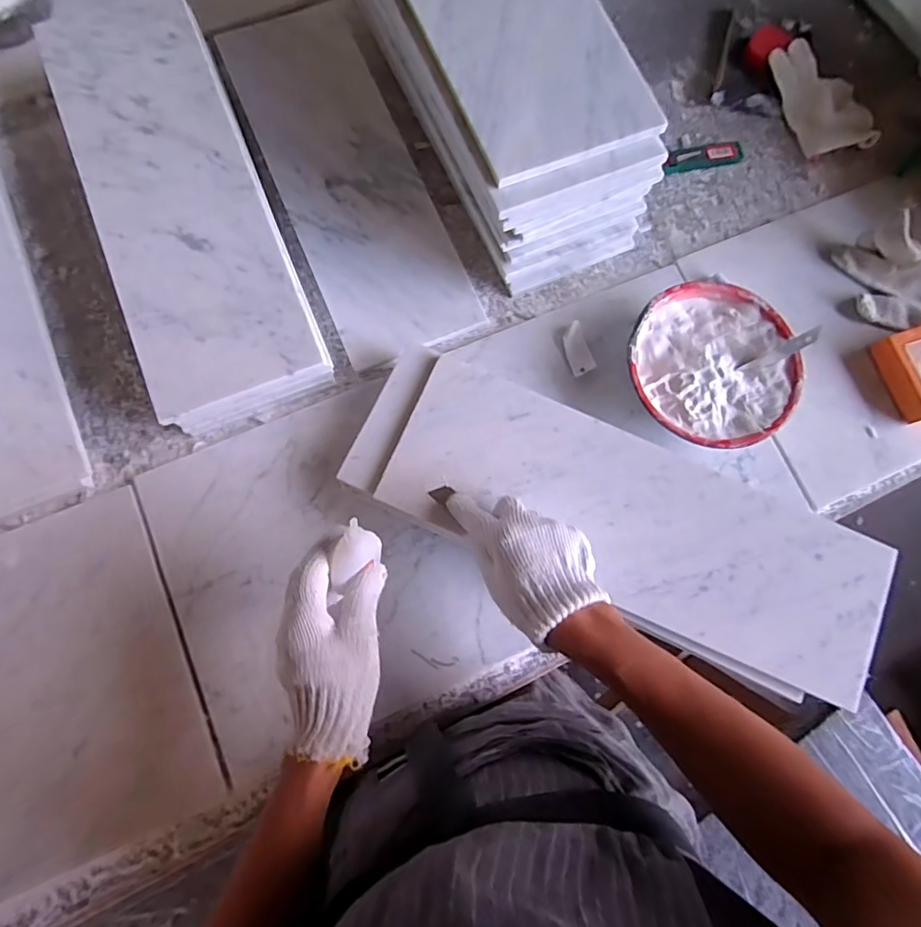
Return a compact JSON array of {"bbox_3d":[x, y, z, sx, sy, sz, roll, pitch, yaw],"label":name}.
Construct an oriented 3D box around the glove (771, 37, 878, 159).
[{"bbox_3d":[0.447,-0.449,0.650,0.087,0.027,0.155,-16,80,-3],"label":"glove"}]

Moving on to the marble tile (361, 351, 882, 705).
[{"bbox_3d":[0.162,0.051,0.485,0.447,0.018,0.154,25,78,4],"label":"marble tile"}]

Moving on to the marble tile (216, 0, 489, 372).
[{"bbox_3d":[-0.130,-0.332,0.602,0.154,0.023,0.452,-23,81,-5],"label":"marble tile"}]

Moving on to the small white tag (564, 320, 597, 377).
[{"bbox_3d":[0.125,-0.121,0.563,0.024,0.015,0.055,-16,80,-3],"label":"small white tag"}]

